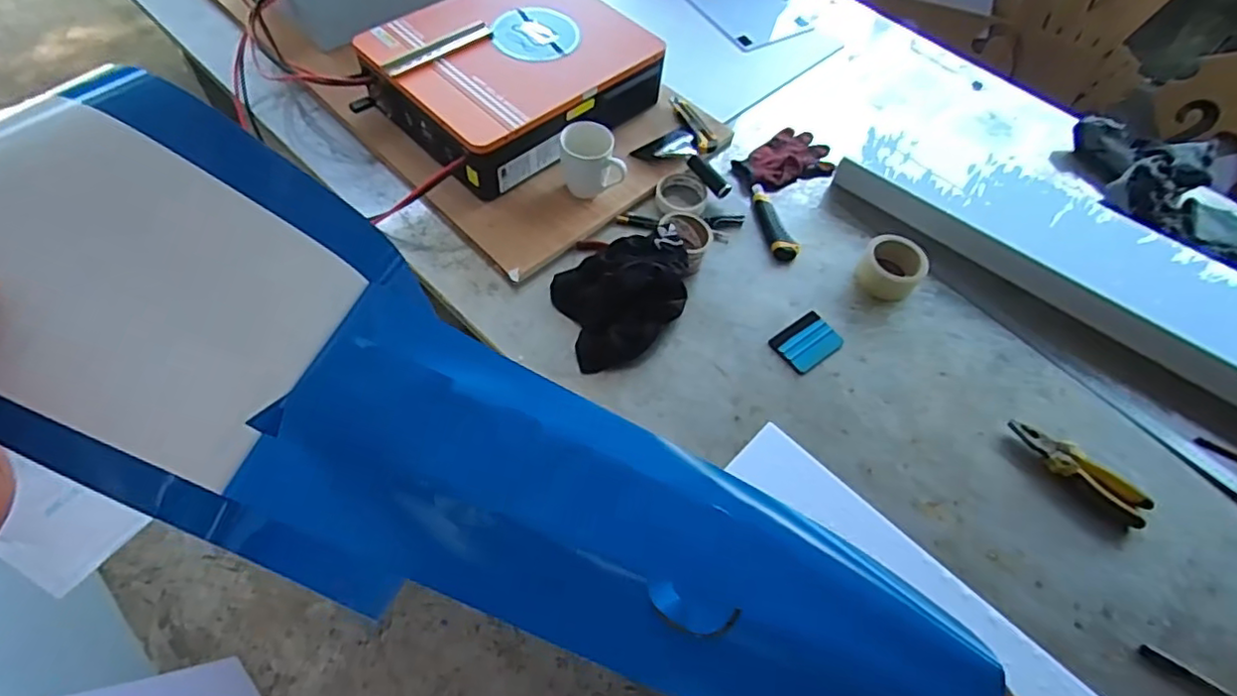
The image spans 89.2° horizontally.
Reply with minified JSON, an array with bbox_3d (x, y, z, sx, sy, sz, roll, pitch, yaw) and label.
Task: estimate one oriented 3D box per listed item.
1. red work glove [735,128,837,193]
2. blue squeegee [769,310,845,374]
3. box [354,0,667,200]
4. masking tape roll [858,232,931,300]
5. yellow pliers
[{"bbox_3d":[0.306,-0.338,1.141,0.192,0.019,0.126,-37,69,-23],"label":"red work glove"},{"bbox_3d":[0.287,-0.010,0.948,0.094,0.015,0.074,-32,67,-21],"label":"blue squeegee"},{"bbox_3d":[-0.175,-0.476,1.103,0.435,0.126,0.346,-36,68,-22],"label":"box"},{"bbox_3d":[0.438,-0.130,1.011,0.103,0.046,0.095,2,59,-3],"label":"masking tape roll"},{"bbox_3d":[0.629,0.166,0.855,0.187,0.028,0.058,37,63,16],"label":"yellow pliers"}]

